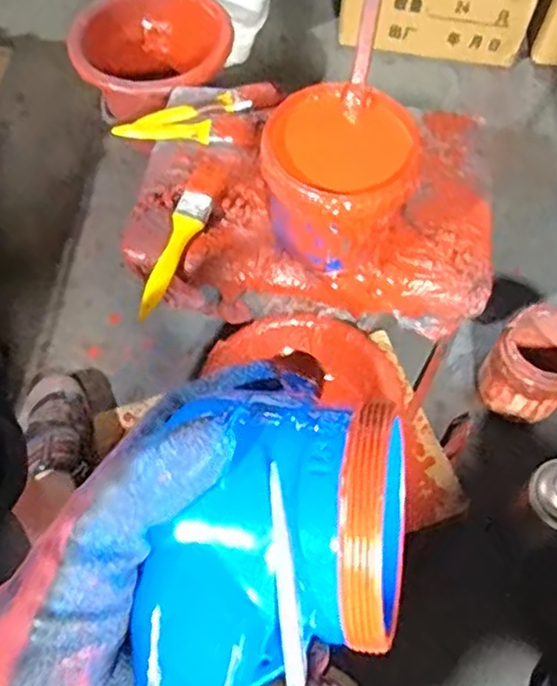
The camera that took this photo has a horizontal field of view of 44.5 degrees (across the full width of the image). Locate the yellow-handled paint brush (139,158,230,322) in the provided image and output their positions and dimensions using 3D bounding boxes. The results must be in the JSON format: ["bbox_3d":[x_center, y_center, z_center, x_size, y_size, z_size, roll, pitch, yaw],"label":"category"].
[{"bbox_3d":[-0.102,-0.113,0.719,0.039,0.029,0.189,22,78,10],"label":"yellow-handled paint brush"}]

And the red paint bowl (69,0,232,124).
[{"bbox_3d":[-0.172,-0.389,0.957,0.208,0.120,0.215,-17,64,-10],"label":"red paint bowl"}]

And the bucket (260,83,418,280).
[{"bbox_3d":[0.058,-0.156,0.677,0.138,0.129,0.137,0,62,-1],"label":"bucket"}]

